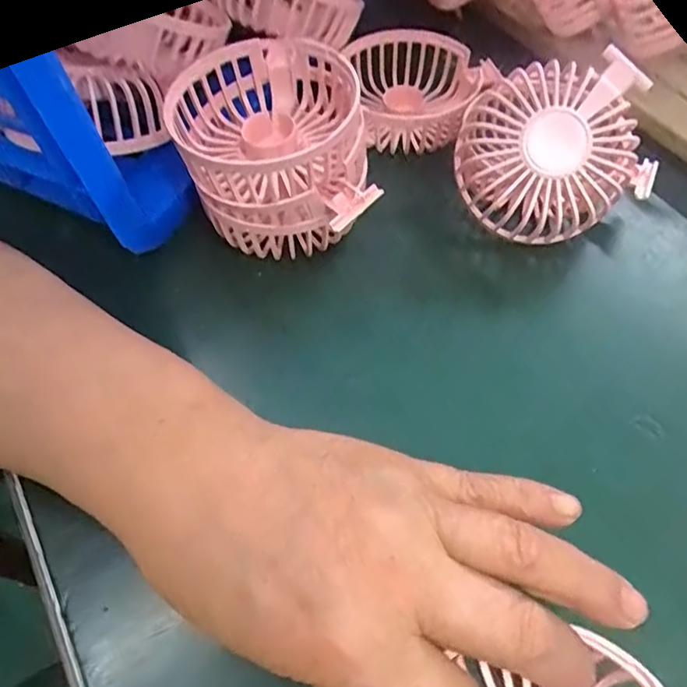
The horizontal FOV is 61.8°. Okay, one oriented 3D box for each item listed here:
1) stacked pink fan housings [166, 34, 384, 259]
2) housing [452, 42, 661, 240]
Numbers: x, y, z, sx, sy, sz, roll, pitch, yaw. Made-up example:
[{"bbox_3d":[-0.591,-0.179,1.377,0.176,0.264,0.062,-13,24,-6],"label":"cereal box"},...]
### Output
[{"bbox_3d":[-0.034,-0.093,0.297,0.101,0.076,0.090,3,57,1],"label":"stacked pink fan housings"},{"bbox_3d":[0.108,-0.100,0.296,0.090,0.080,0.058,-8,38,29],"label":"housing"}]

